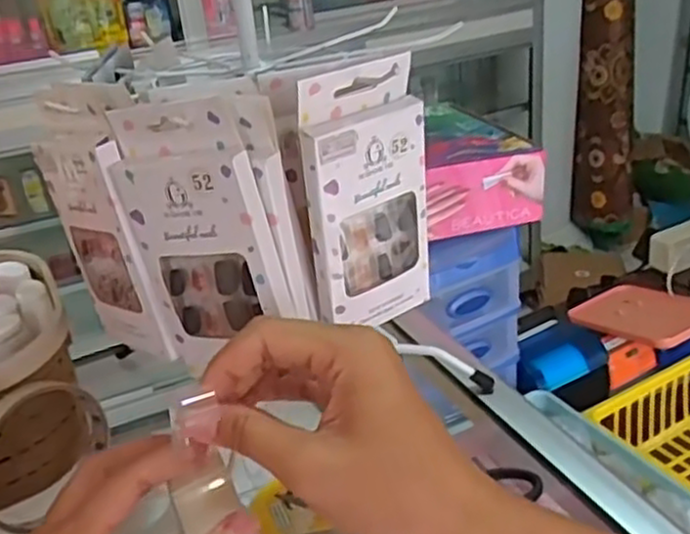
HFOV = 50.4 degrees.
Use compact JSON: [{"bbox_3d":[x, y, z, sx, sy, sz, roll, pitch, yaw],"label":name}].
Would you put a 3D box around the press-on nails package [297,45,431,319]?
[{"bbox_3d":[0.012,-0.034,0.377,0.071,0.134,0.014,-23,32,-29],"label":"press-on nails package"}]

